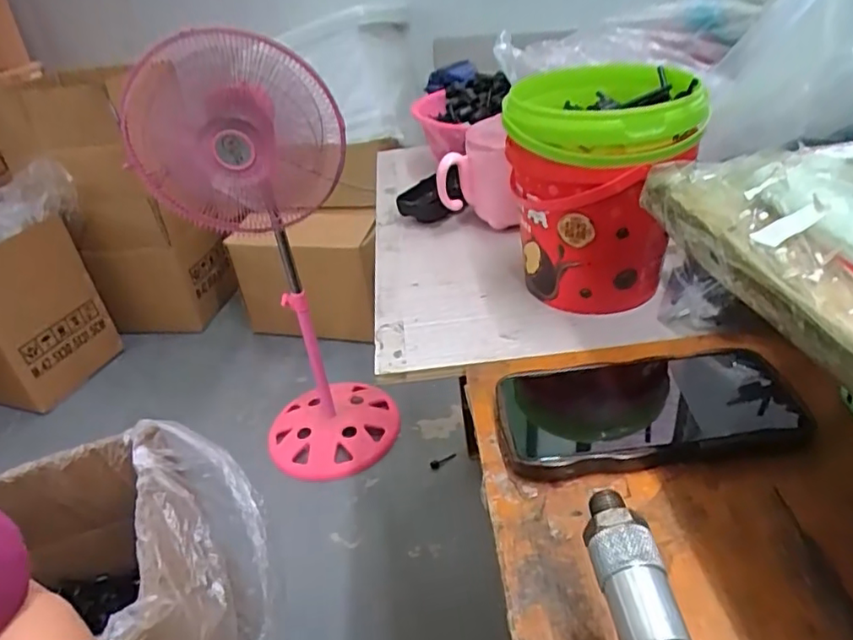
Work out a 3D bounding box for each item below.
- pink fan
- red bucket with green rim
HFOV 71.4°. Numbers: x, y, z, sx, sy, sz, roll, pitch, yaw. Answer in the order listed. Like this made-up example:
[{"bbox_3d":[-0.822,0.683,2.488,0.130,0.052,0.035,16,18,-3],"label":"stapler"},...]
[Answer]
[{"bbox_3d":[-0.297,-0.091,1.186,0.341,0.872,0.319,-15,35,-11],"label":"pink fan"},{"bbox_3d":[0.125,-0.098,0.446,0.124,0.158,0.127,-1,35,9],"label":"red bucket with green rim"}]

